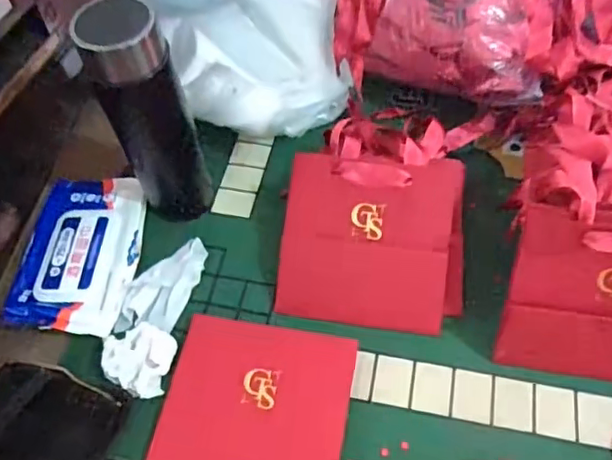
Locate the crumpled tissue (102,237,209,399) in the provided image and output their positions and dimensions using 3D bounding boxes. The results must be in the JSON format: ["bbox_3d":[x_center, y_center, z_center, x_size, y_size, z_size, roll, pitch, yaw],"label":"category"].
[{"bbox_3d":[-0.129,0.068,0.494,0.056,0.025,0.140,8,57,8],"label":"crumpled tissue"}]

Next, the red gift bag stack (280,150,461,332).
[{"bbox_3d":[0.057,0.010,0.503,0.151,0.024,0.141,5,90,5],"label":"red gift bag stack"}]

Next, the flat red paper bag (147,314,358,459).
[{"bbox_3d":[-0.039,0.137,0.447,0.138,0.009,0.140,9,57,8],"label":"flat red paper bag"}]

